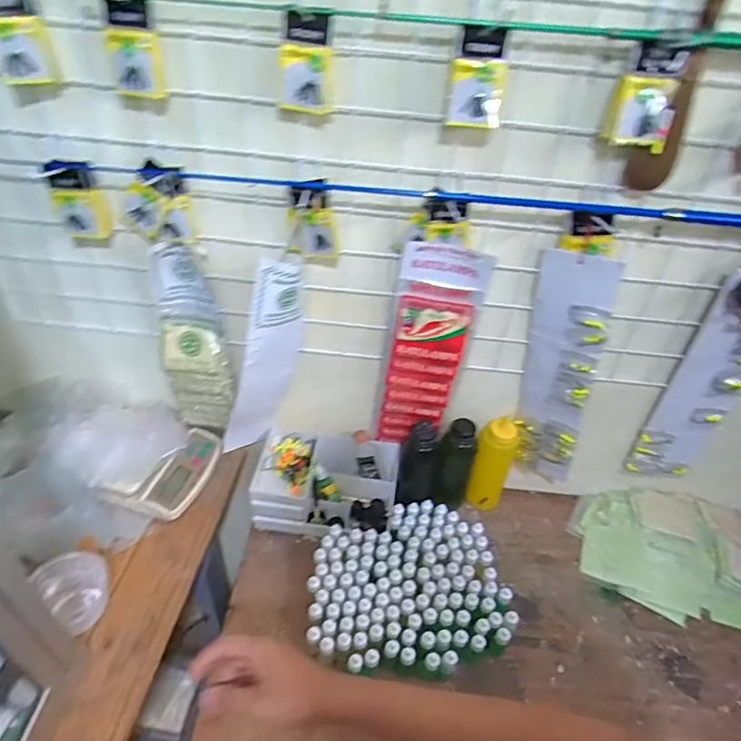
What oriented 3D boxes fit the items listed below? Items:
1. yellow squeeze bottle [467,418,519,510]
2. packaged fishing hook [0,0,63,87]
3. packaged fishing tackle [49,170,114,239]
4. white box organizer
[{"bbox_3d":[0.205,0.167,0.930,0.064,0.193,0.059,17,42,13],"label":"yellow squeeze bottle"},{"bbox_3d":[-0.359,-0.344,0.554,0.057,0.094,0.005,-17,45,-24],"label":"packaged fishing hook"},{"bbox_3d":[-0.361,-0.208,0.675,0.051,0.089,0.033,-3,43,2],"label":"packaged fishing tackle"},{"bbox_3d":[-0.073,0.190,0.914,0.228,0.093,0.146,7,40,2],"label":"white box organizer"}]

